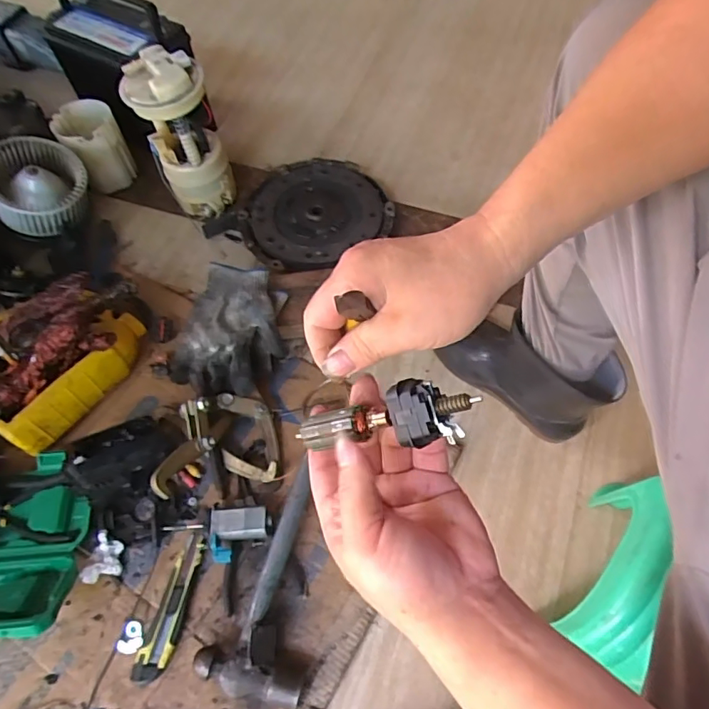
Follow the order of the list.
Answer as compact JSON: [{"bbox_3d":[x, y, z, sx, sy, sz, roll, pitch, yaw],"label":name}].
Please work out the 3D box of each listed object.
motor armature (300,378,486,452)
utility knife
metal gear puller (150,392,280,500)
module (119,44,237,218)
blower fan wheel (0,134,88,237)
[{"bbox_3d":[0.012,0.036,0.297,0.114,0.021,0.028,-15,55,34],"label":"motor armature"},{"bbox_3d":[-0.212,0.293,0.621,0.037,0.020,0.161,13,63,10],"label":"utility knife"},{"bbox_3d":[-0.171,0.107,0.663,0.134,0.101,0.121,-17,62,-6],"label":"metal gear puller"},{"bbox_3d":[-0.277,-0.348,0.865,0.115,0.244,0.115,-21,63,-8],"label":"module"},{"bbox_3d":[-0.523,-0.281,0.871,0.153,0.068,0.153,9,67,-22],"label":"blower fan wheel"}]

